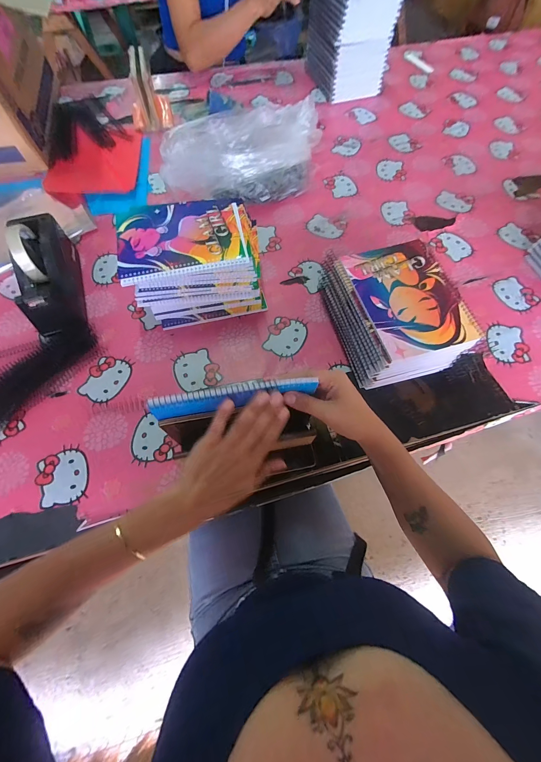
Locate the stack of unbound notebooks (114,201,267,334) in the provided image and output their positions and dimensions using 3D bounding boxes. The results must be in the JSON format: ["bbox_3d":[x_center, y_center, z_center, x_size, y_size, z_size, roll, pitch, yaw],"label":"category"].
[{"bbox_3d":[-0.131,-0.207,0.534,0.216,0.116,0.166,-11,68,-6],"label":"stack of unbound notebooks"}]

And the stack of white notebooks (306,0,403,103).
[{"bbox_3d":[0.214,-0.912,0.786,0.178,0.225,0.184,-19,69,-10],"label":"stack of white notebooks"}]

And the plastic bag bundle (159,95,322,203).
[{"bbox_3d":[-0.057,-0.490,0.655,0.340,0.122,0.209,-25,70,-12],"label":"plastic bag bundle"}]

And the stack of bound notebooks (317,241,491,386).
[{"bbox_3d":[0.198,-0.110,0.506,0.156,0.115,0.214,-14,68,-8],"label":"stack of bound notebooks"}]

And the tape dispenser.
[{"bbox_3d":[-0.387,-0.183,0.523,0.077,0.108,0.220,-17,69,-9],"label":"tape dispenser"}]

